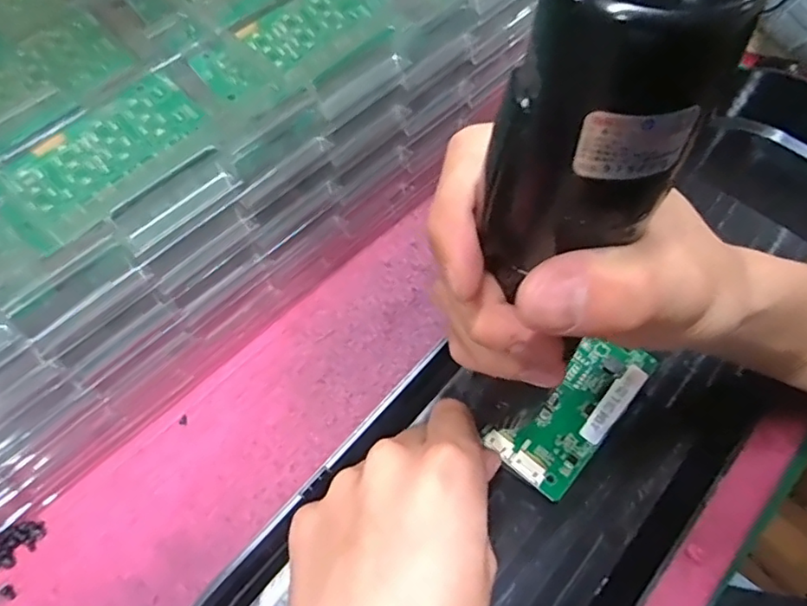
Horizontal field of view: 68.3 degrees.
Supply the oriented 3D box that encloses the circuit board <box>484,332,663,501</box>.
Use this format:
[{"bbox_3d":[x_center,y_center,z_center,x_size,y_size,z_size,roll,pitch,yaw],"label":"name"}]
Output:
[{"bbox_3d":[0.087,0.054,0.300,0.039,0.008,0.088,38,68,23],"label":"circuit board"}]

